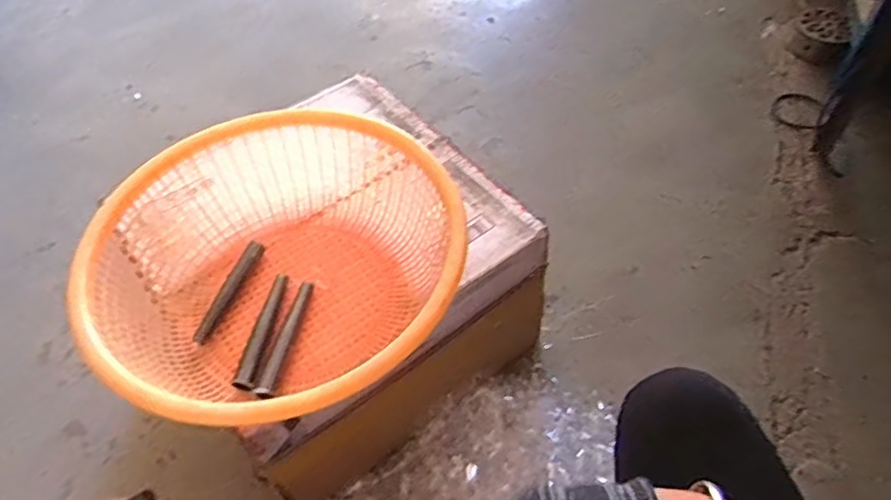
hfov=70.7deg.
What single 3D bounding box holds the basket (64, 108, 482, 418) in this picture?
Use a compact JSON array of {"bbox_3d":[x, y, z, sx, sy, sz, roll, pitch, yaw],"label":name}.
[{"bbox_3d":[-0.191,0.017,0.729,0.391,0.136,0.371,-1,54,1],"label":"basket"}]

